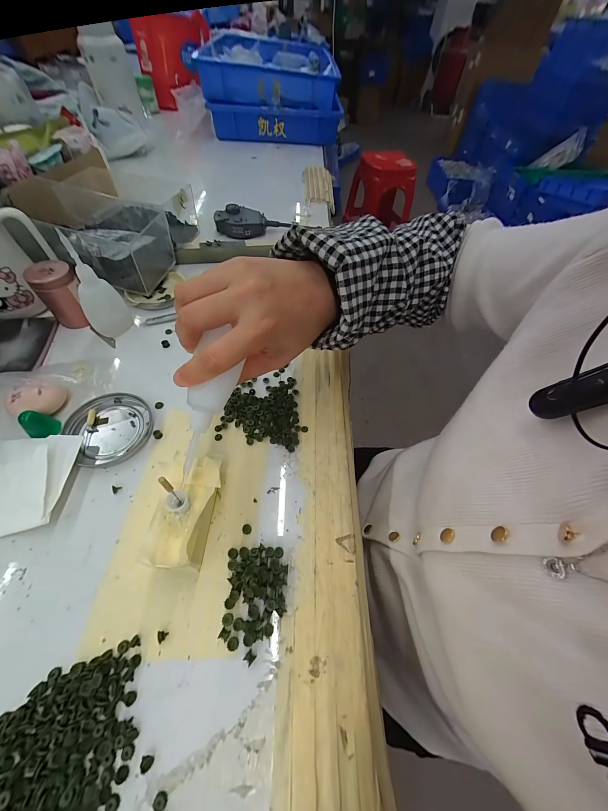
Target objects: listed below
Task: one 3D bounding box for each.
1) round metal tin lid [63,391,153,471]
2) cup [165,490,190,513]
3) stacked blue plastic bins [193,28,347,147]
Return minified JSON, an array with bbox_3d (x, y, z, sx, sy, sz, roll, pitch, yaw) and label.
[{"bbox_3d":[-0.191,0.020,0.279,0.072,0.007,0.075,2,56,-4],"label":"round metal tin lid"},{"bbox_3d":[-0.092,0.072,0.208,0.014,0.015,0.015,2,59,-3],"label":"cup"},{"bbox_3d":[-0.098,-0.975,0.869,0.371,0.144,0.519,-3,59,-5],"label":"stacked blue plastic bins"}]

